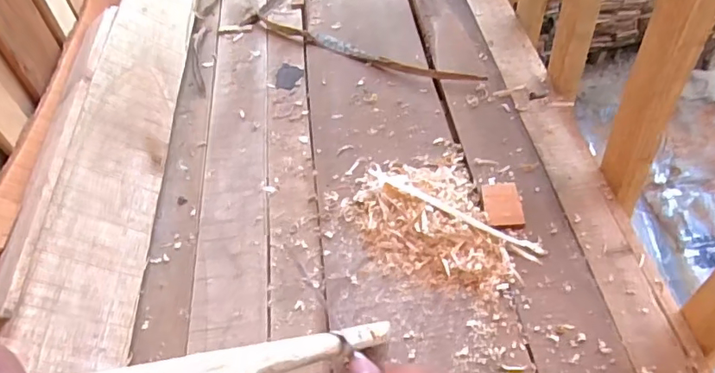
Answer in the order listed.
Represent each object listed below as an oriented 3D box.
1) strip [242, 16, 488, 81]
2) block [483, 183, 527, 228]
[{"bbox_3d":[-0.010,-0.224,0.876,0.438,0.008,0.040,22,55,22],"label":"strip"},{"bbox_3d":[0.175,0.021,0.644,0.043,0.007,0.064,-3,50,3],"label":"block"}]

